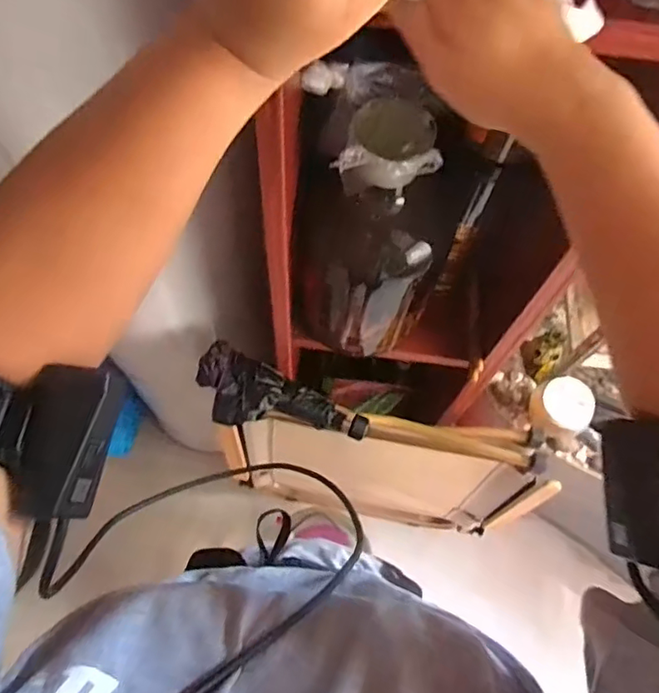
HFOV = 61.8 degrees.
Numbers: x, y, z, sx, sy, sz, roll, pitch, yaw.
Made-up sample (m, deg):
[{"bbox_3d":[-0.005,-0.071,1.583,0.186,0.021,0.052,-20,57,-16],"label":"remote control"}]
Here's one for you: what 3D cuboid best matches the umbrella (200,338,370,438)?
[{"bbox_3d":[-0.068,0.083,0.814,0.261,0.042,0.105,21,65,-7],"label":"umbrella"}]

